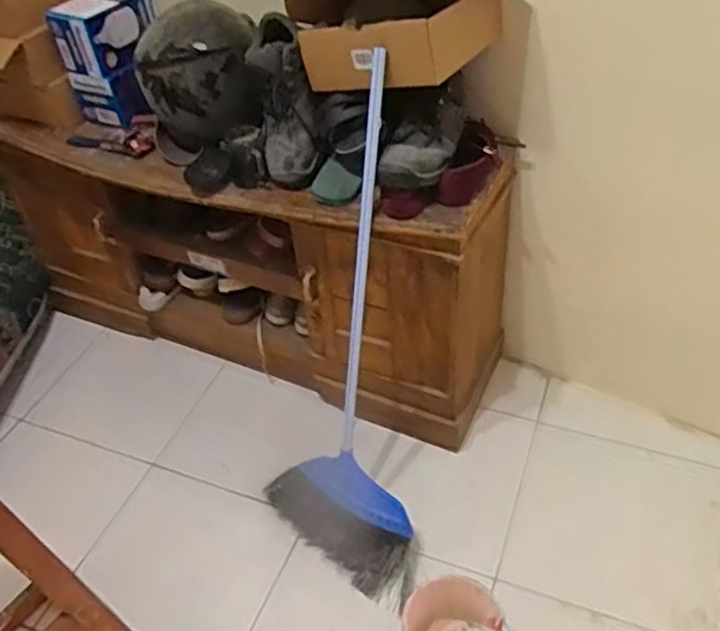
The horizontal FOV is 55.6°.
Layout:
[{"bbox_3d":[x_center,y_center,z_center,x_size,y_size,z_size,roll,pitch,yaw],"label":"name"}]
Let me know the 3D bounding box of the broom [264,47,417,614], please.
[{"bbox_3d":[-0.021,0.052,1.231,0.327,0.988,0.105,11,20,20],"label":"broom"}]

